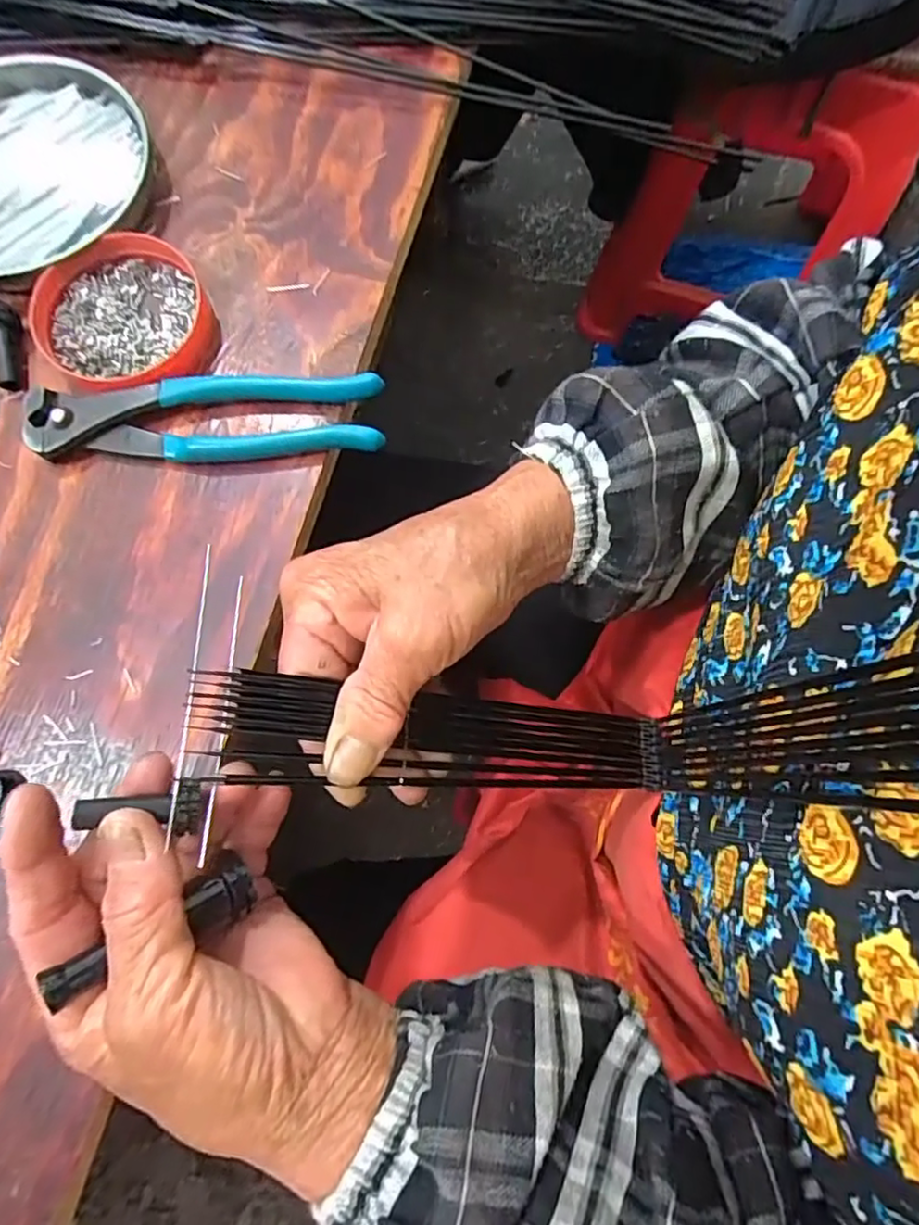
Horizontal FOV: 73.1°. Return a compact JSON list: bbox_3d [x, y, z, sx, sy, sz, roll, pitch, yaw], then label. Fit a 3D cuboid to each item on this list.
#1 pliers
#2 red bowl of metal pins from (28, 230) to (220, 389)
[{"bbox_3d":[-0.118,-0.091,0.292,0.162,0.016,0.037,-1,78,-1],"label":"pliers"},{"bbox_3d":[-0.162,-0.142,0.302,0.078,0.018,0.080,0,78,0],"label":"red bowl of metal pins"}]

